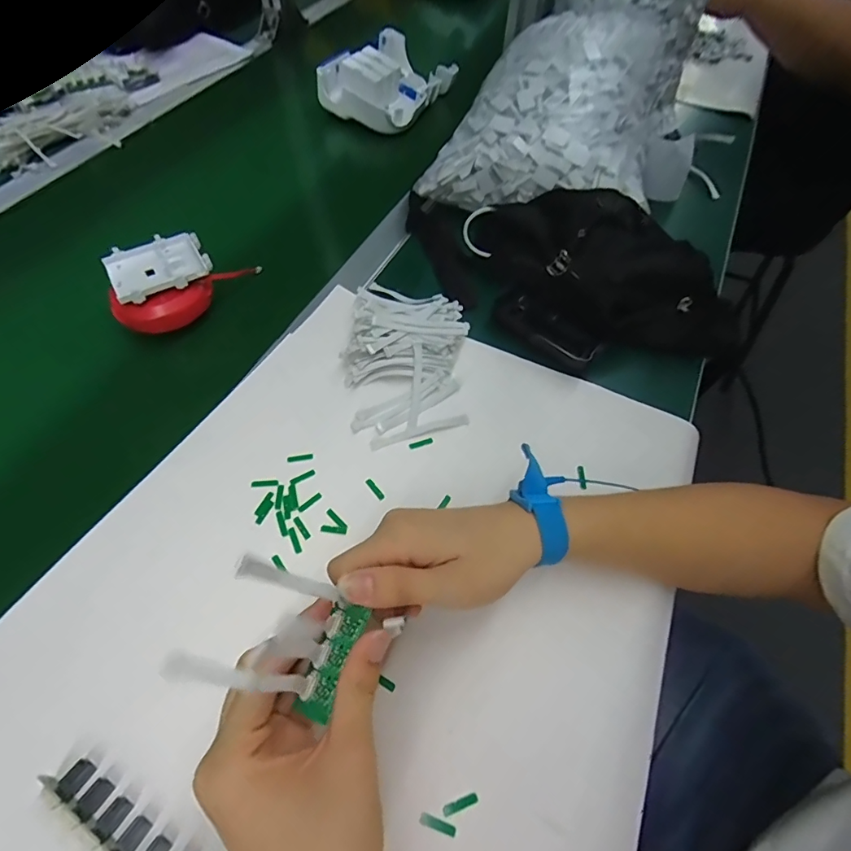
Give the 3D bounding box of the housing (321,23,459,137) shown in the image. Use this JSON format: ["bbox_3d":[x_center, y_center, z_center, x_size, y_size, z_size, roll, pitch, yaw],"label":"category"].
[{"bbox_3d":[-0.055,-0.521,0.710,0.141,0.069,0.183,30,61,15],"label":"housing"}]

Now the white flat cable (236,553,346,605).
[{"bbox_3d":[-0.063,0.075,0.224,0.006,0.073,0.010,-15,55,22],"label":"white flat cable"}]

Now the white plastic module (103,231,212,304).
[{"bbox_3d":[-0.253,-0.152,0.442,0.086,0.011,0.073,-26,63,-18],"label":"white plastic module"}]

